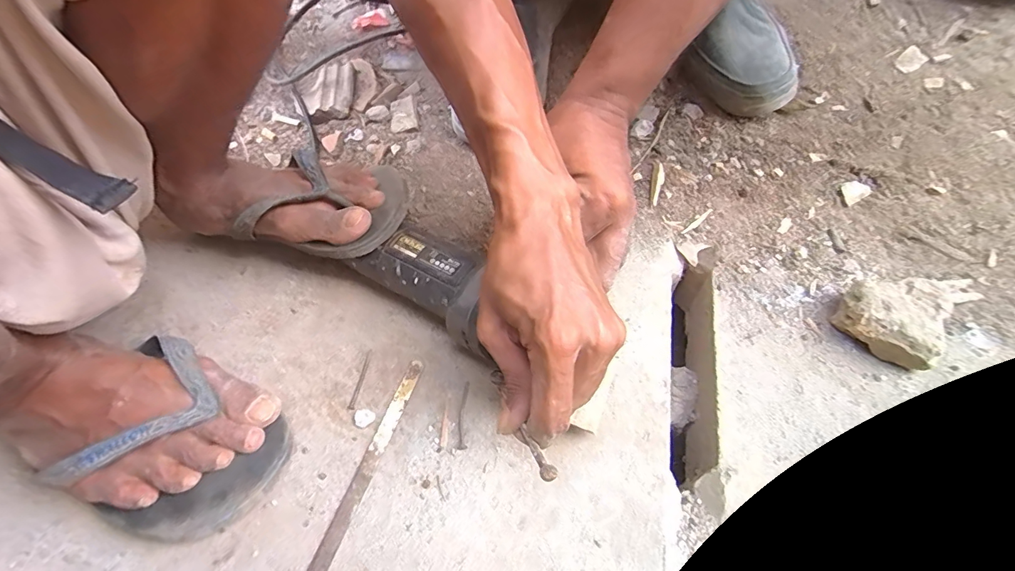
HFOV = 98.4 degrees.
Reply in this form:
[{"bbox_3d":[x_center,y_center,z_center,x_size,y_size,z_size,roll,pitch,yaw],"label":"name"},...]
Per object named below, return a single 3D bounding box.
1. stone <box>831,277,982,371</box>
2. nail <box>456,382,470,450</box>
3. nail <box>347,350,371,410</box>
[{"bbox_3d":[0.304,0.023,0.344,0.069,0.039,0.065,38,66,23],"label":"stone"},{"bbox_3d":[-0.033,0.099,0.335,0.007,0.004,0.050,1,60,5],"label":"nail"},{"bbox_3d":[-0.120,0.077,0.359,0.005,0.004,0.050,5,60,7],"label":"nail"}]

